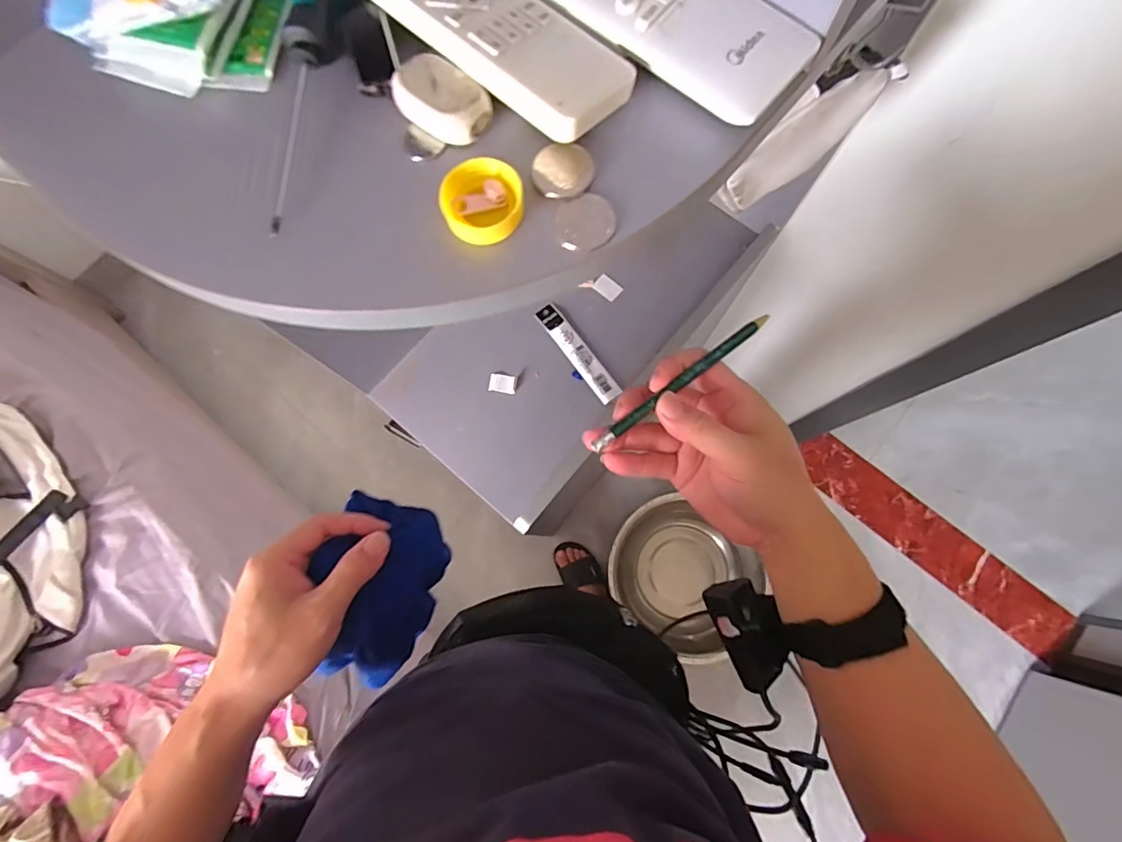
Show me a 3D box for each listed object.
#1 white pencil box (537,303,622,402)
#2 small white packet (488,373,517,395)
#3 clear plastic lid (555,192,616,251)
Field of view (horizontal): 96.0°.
[{"bbox_3d":[0.021,-0.091,0.672,0.032,0.011,0.160,-36,79,-7],"label":"white pencil box"},{"bbox_3d":[-0.077,-0.049,0.665,0.035,0.004,0.024,9,78,3],"label":"small white packet"},{"bbox_3d":[0.010,-0.078,0.198,0.023,0.004,0.022,0,78,1],"label":"clear plastic lid"}]

